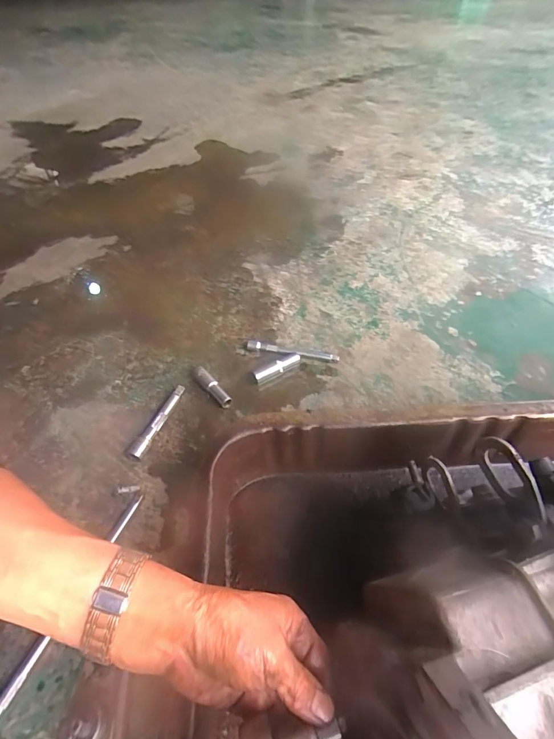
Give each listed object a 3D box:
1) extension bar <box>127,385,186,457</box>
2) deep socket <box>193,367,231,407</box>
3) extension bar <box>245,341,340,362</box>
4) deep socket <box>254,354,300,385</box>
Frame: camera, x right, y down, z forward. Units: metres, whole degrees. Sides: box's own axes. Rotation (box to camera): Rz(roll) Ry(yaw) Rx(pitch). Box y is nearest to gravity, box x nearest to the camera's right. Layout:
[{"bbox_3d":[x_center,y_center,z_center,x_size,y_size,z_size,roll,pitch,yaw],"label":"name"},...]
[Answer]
[{"bbox_3d":[-0.170,0.073,0.547,0.021,0.022,0.124,13,52,16],"label":"extension bar"},{"bbox_3d":[-0.099,0.028,0.580,0.017,0.024,0.082,-35,55,-23],"label":"deep socket"},{"bbox_3d":[0.025,-0.031,0.624,0.153,0.013,0.018,7,50,11],"label":"extension bar"},{"bbox_3d":[0.001,-0.001,0.597,0.081,0.017,0.015,-26,52,-17],"label":"deep socket"}]

